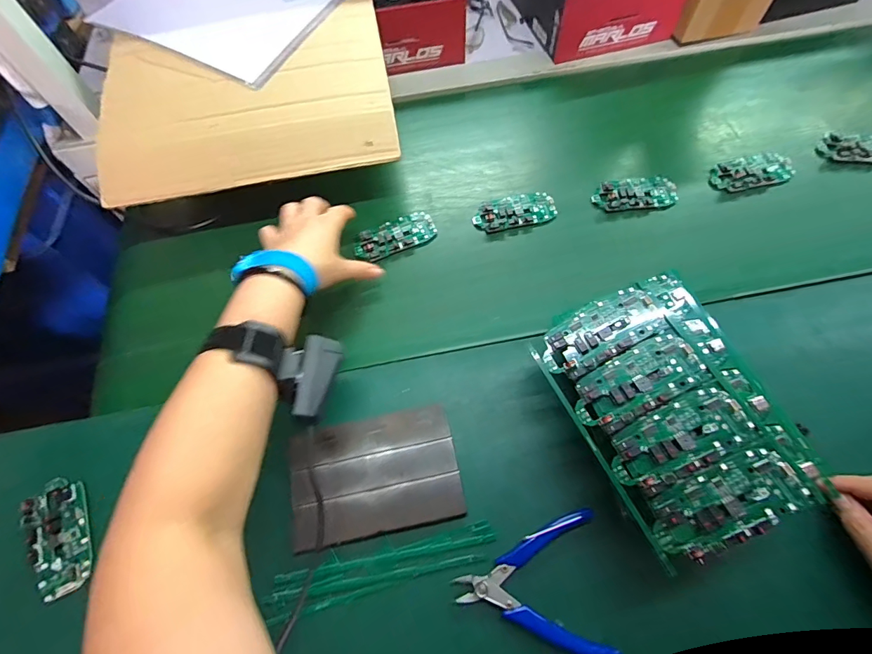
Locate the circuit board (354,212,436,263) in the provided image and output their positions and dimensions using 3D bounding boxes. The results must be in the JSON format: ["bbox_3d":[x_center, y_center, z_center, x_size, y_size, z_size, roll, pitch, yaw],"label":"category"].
[{"bbox_3d":[-0.049,-0.108,0.496,0.099,0.009,0.046,-24,66,-9],"label":"circuit board"}]

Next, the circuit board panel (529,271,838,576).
[{"bbox_3d":[0.174,0.057,0.316,0.133,0.023,0.186,-30,64,6],"label":"circuit board panel"}]

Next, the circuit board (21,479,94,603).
[{"bbox_3d":[-0.334,0.185,0.370,0.044,0.005,0.095,-19,71,-27],"label":"circuit board"}]

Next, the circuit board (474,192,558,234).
[{"bbox_3d":[0.095,-0.140,0.505,0.098,0.012,0.046,-15,65,-4],"label":"circuit board"}]

